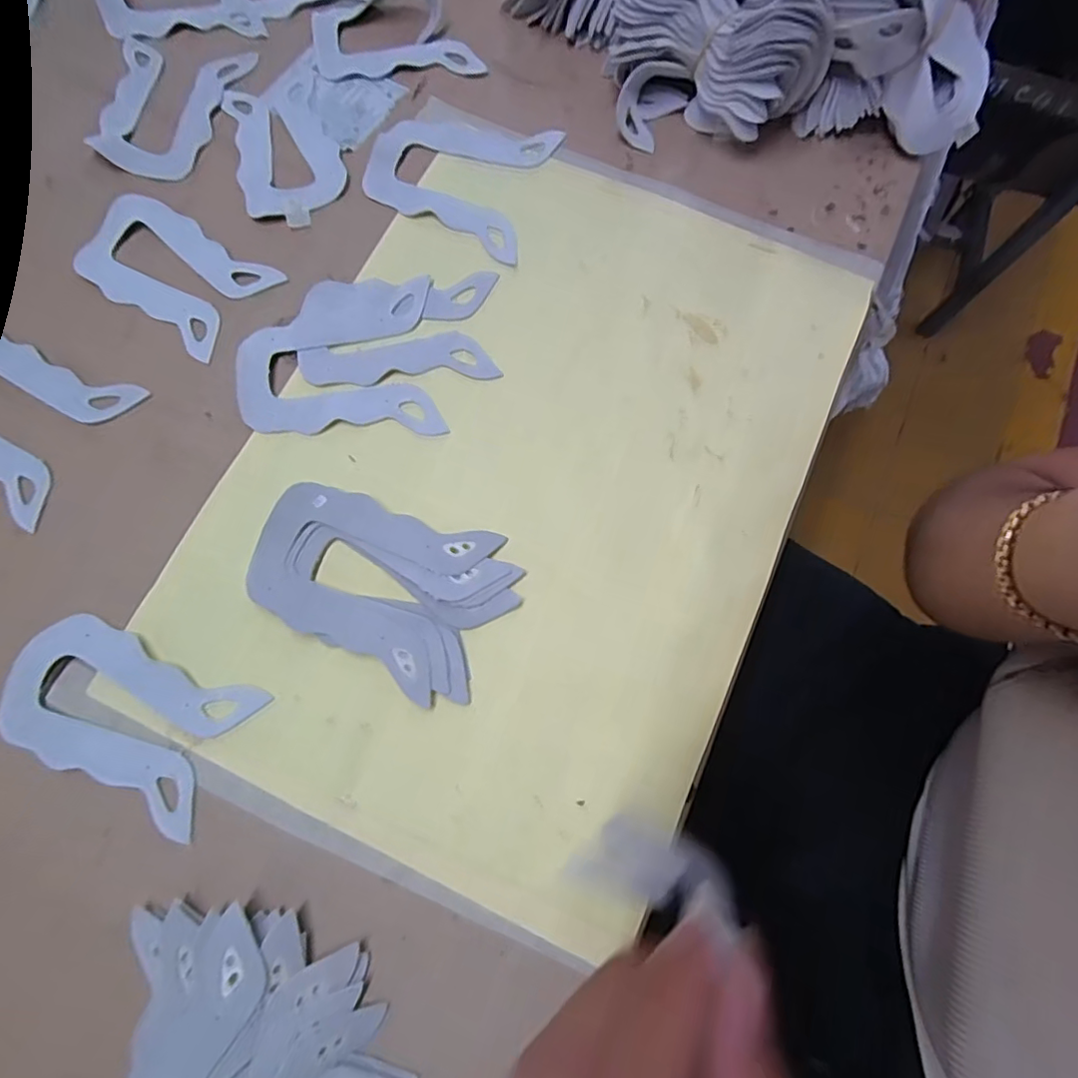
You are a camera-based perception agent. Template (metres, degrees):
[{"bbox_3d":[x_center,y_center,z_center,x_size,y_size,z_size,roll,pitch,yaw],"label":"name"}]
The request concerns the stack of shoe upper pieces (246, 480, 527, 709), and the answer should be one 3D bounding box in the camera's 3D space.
[{"bbox_3d":[-0.088,0.022,0.317,0.139,0.014,0.090,25,76,6],"label":"stack of shoe upper pieces"}]

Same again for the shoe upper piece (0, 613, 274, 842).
[{"bbox_3d":[-0.222,0.091,0.300,0.127,0.004,0.075,26,76,6],"label":"shoe upper piece"}]

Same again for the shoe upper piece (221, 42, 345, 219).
[{"bbox_3d":[-0.182,-0.288,0.400,0.069,0.005,0.136,-17,76,-5],"label":"shoe upper piece"}]

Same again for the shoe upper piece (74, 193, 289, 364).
[{"bbox_3d":[-0.242,-0.177,0.369,0.125,0.005,0.074,34,77,8],"label":"shoe upper piece"}]

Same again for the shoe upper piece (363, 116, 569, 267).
[{"bbox_3d":[-0.055,-0.258,0.392,0.123,0.004,0.106,22,76,5],"label":"shoe upper piece"}]

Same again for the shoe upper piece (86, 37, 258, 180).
[{"bbox_3d":[-0.269,-0.314,0.406,0.095,0.007,0.122,7,75,1],"label":"shoe upper piece"}]

